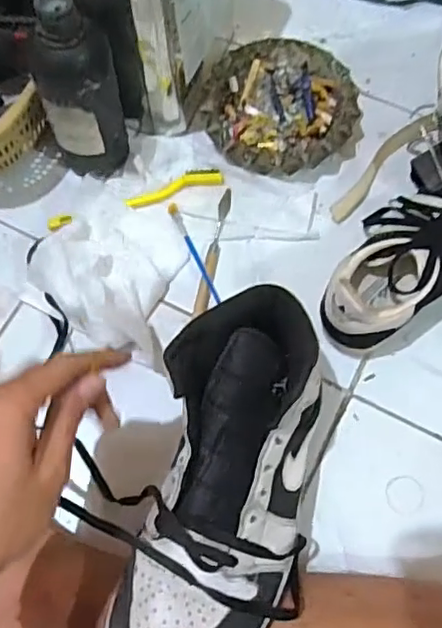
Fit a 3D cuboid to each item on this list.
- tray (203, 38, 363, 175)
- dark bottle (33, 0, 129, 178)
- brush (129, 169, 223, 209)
[{"bbox_3d":[0.056,-0.202,0.577,0.145,0.037,0.145,0,70,1],"label":"tray"},{"bbox_3d":[-0.122,-0.184,0.499,0.057,0.169,0.051,14,71,6],"label":"dark bottle"},{"bbox_3d":[-0.045,-0.123,0.566,0.095,0.008,0.023,-17,71,-5],"label":"brush"}]

